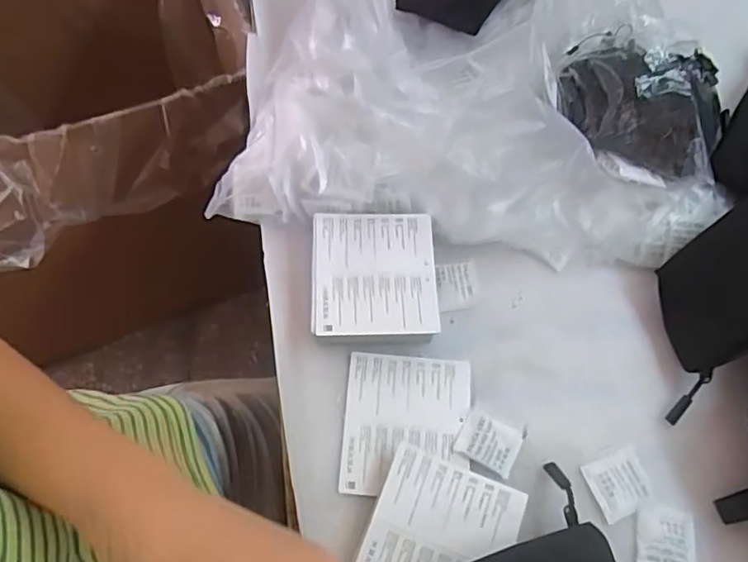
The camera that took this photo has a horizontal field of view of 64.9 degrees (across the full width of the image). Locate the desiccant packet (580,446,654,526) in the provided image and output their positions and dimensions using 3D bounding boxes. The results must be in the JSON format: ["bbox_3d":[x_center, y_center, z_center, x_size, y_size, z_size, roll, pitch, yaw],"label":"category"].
[{"bbox_3d":[0.169,0.140,0.405,0.041,0.004,0.039,-16,66,-11],"label":"desiccant packet"}]

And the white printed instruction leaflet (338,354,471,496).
[{"bbox_3d":[0.023,0.100,0.416,0.088,0.009,0.097,5,64,0],"label":"white printed instruction leaflet"}]

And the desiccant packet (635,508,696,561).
[{"bbox_3d":[0.192,0.171,0.388,0.039,0.004,0.041,12,64,3],"label":"desiccant packet"}]

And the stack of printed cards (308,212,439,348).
[{"bbox_3d":[0.000,-0.001,0.447,0.091,0.032,0.098,-1,64,-3],"label":"stack of printed cards"}]

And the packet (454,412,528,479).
[{"bbox_3d":[0.081,0.113,0.413,0.042,0.007,0.036,27,66,10],"label":"packet"}]

